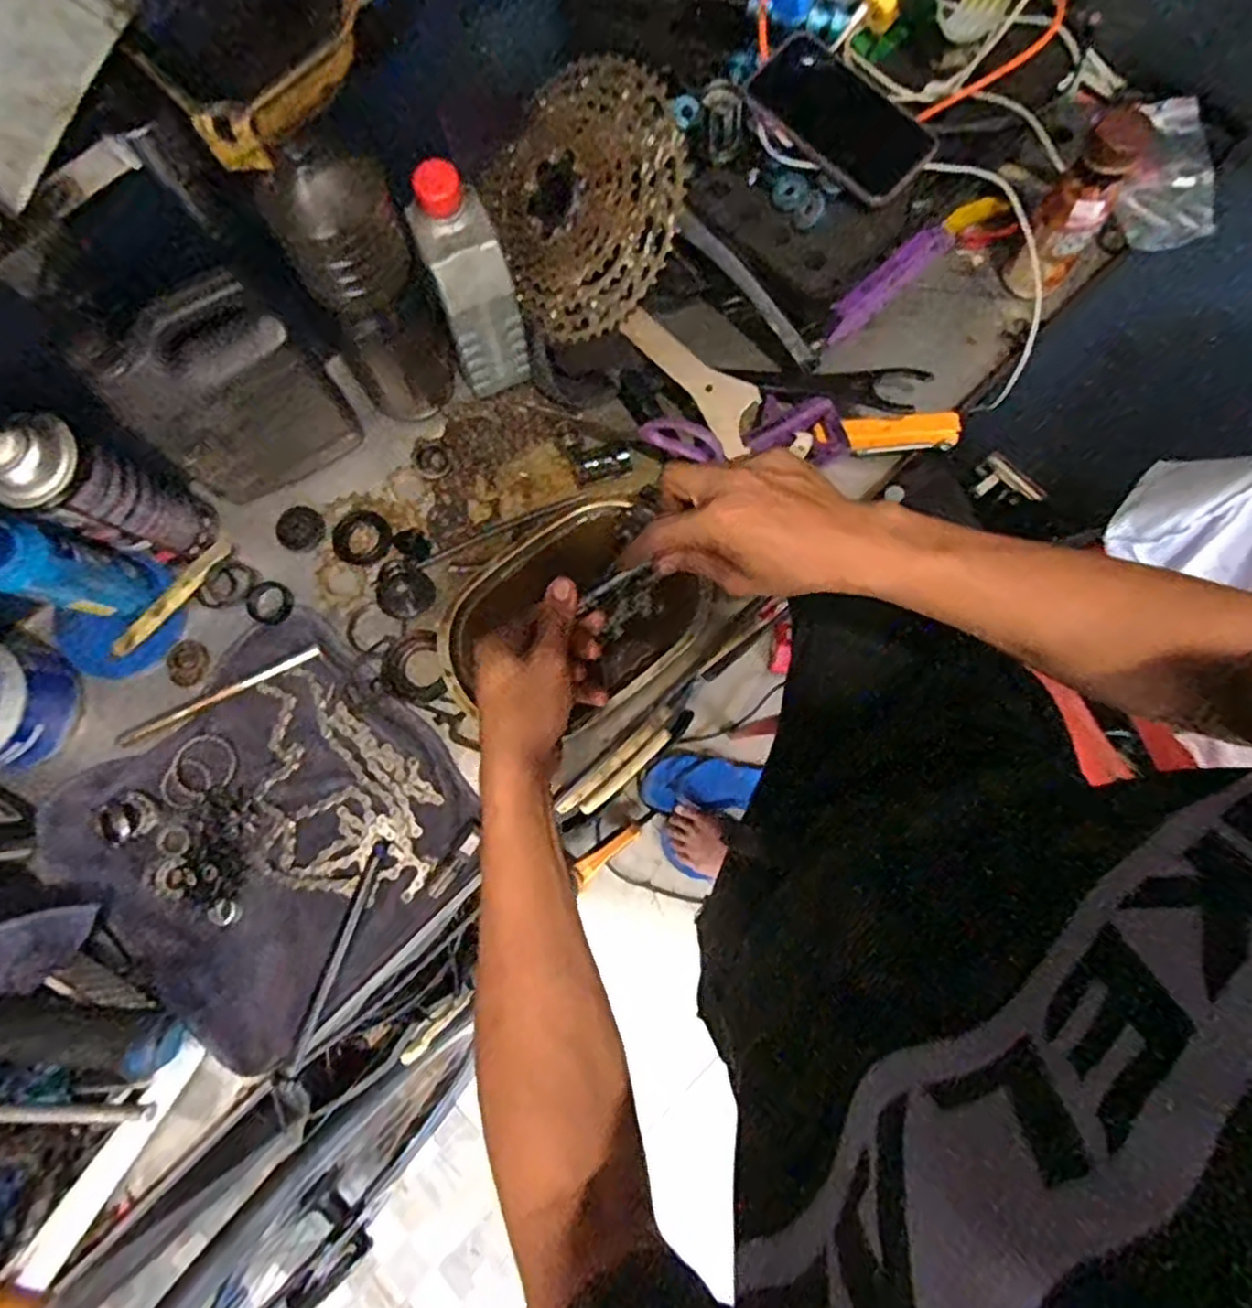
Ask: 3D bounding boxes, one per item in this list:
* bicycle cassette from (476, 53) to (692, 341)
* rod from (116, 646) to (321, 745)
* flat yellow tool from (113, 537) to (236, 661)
[{"bbox_3d":[-0.032,-0.359,0.571,0.165,0.031,0.180,8,105,28],"label":"bicycle cassette"},{"bbox_3d":[-0.329,0.033,0.592,0.175,0.010,0.009,-24,80,-3],"label":"rod"},{"bbox_3d":[-0.375,-0.047,0.604,0.015,0.009,0.128,41,83,8],"label":"flat yellow tool"}]

